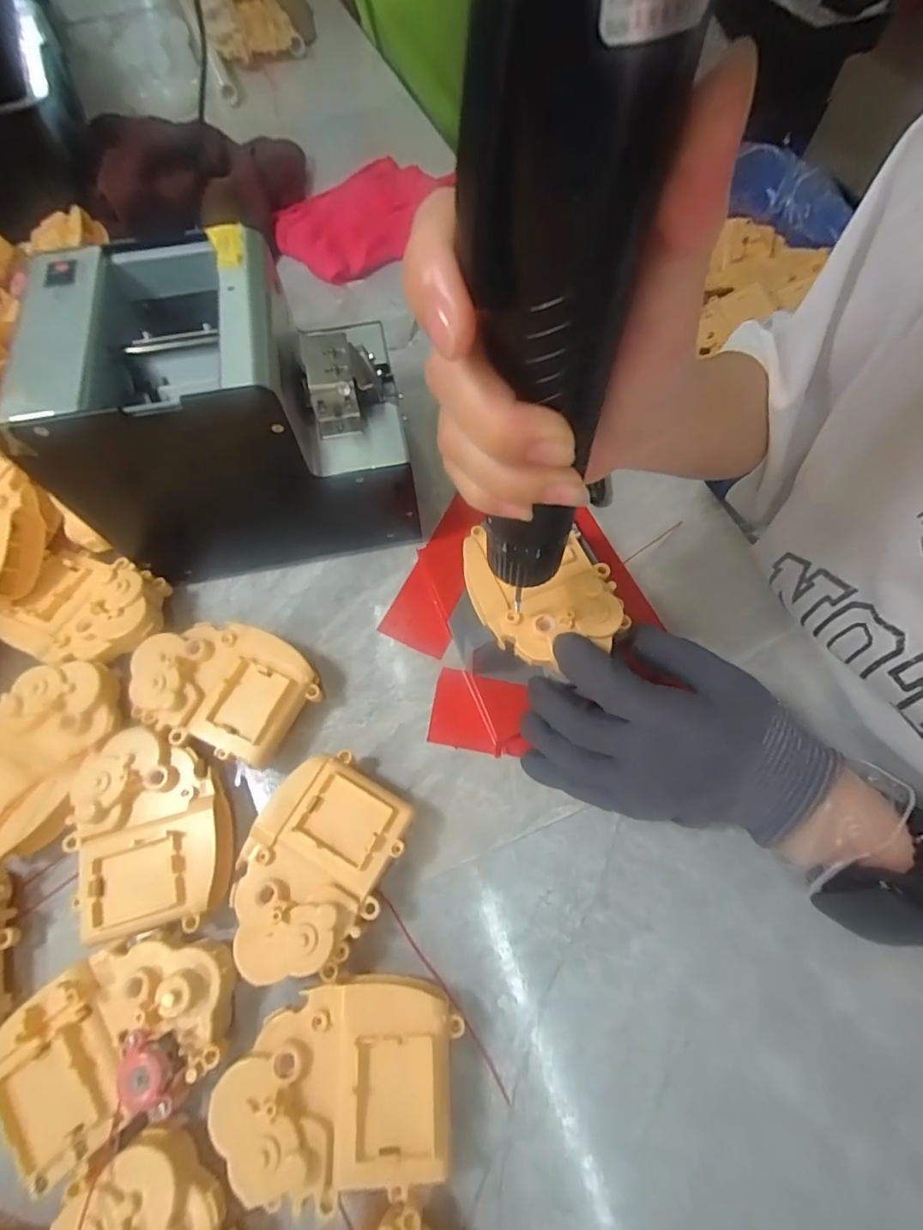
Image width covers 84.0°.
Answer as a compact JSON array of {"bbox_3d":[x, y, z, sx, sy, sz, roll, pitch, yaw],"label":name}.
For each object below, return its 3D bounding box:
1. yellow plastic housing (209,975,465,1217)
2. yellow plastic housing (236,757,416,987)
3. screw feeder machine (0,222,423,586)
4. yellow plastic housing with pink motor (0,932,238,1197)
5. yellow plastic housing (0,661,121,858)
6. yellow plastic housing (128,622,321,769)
[{"bbox_3d":[-0.051,0.202,0.227,0.094,0.038,0.074,6,66,4],"label":"yellow plastic housing"},{"bbox_3d":[-0.073,0.126,0.263,0.073,0.038,0.102,21,68,10],"label":"yellow plastic housing"},{"bbox_3d":[-0.131,-0.119,0.315,0.183,0.144,0.132,-11,66,-4],"label":"screw feeder machine"},{"bbox_3d":[-0.154,0.191,0.236,0.101,0.039,0.076,-35,70,-14],"label":"yellow plastic housing with pink motor"},{"bbox_3d":[-0.236,0.073,0.282,0.066,0.023,0.099,16,67,8],"label":"yellow plastic housing"},{"bbox_3d":[-0.139,0.042,0.303,0.102,0.036,0.073,24,68,11],"label":"yellow plastic housing"}]

